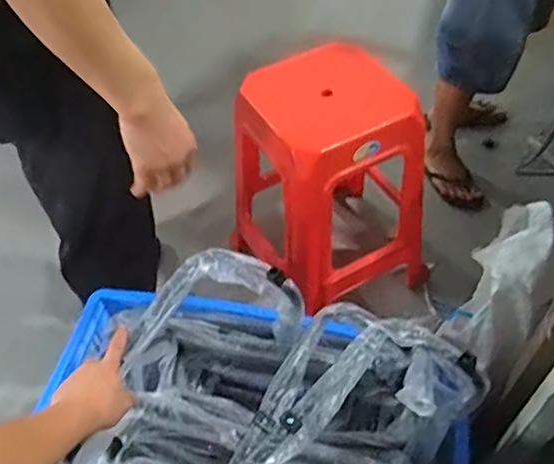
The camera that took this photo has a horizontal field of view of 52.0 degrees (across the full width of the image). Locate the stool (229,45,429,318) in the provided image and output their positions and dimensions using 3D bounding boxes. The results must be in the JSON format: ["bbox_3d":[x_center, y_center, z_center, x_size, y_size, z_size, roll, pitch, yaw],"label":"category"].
[{"bbox_3d":[0.116,-0.078,1.274,0.321,0.521,0.369,-33,57,-21],"label":"stool"}]

